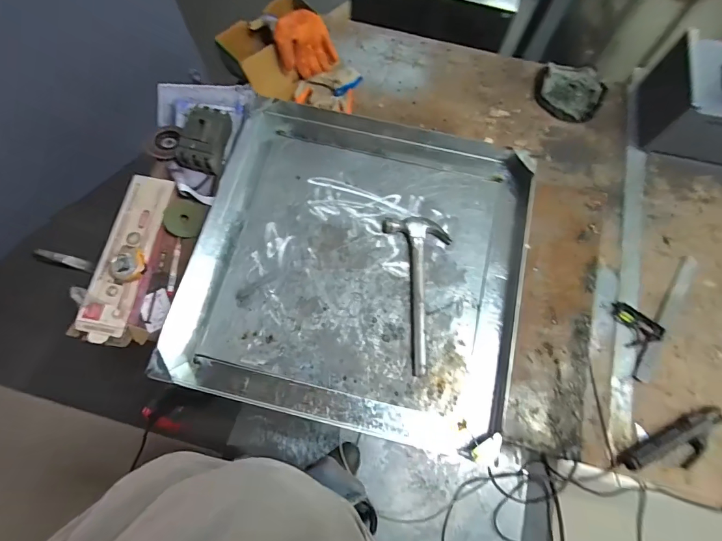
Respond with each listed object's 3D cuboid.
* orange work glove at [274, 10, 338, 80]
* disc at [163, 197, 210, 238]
[{"bbox_3d":[-0.131,-0.536,0.925,0.141,0.101,0.108,-17,73,-8],"label":"orange work glove"},{"bbox_3d":[-0.363,-0.110,0.794,0.073,0.008,0.081,21,82,-18],"label":"disc"}]

